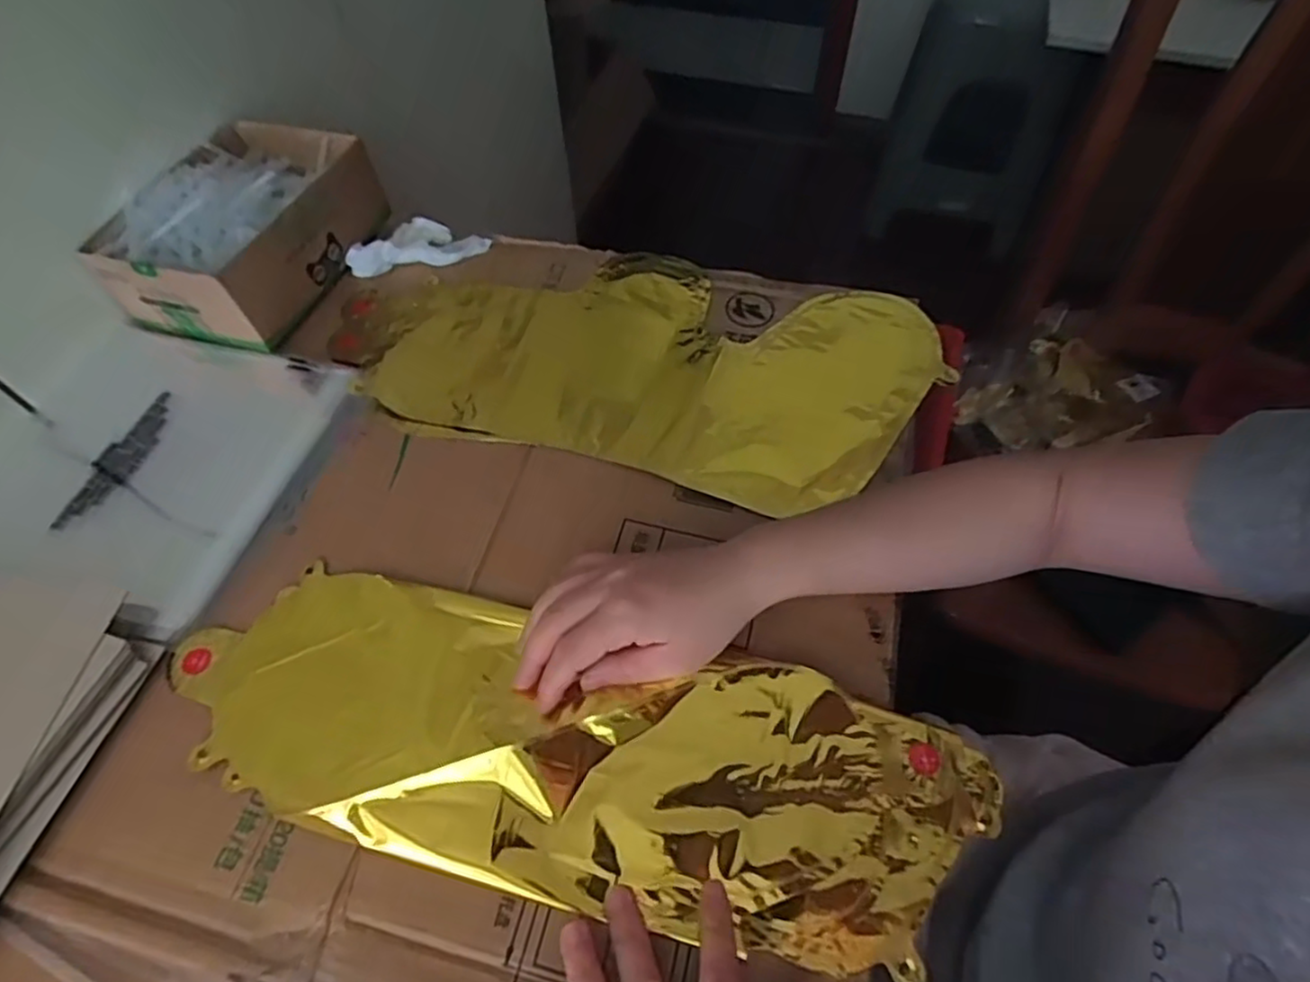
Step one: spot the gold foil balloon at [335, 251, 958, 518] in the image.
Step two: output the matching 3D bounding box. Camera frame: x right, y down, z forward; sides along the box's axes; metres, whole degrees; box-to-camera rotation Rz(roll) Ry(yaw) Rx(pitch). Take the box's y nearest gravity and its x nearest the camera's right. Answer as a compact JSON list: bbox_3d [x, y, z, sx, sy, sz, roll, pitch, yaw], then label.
[{"bbox_3d":[-0.018,-0.105,0.506,0.421,0.009,0.211,15,59,9],"label":"gold foil balloon"}]

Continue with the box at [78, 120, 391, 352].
[{"bbox_3d":[-0.320,-0.212,0.540,0.137,0.070,0.192,15,59,9],"label":"box"}]

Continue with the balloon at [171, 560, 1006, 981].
[{"bbox_3d":[-0.047,0.132,0.357,0.418,0.021,0.132,11,58,6],"label":"balloon"}]

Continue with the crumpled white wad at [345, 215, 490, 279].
[{"bbox_3d":[-0.195,-0.203,0.563,0.110,0.017,0.042,-17,59,-11],"label":"crumpled white wad"}]

